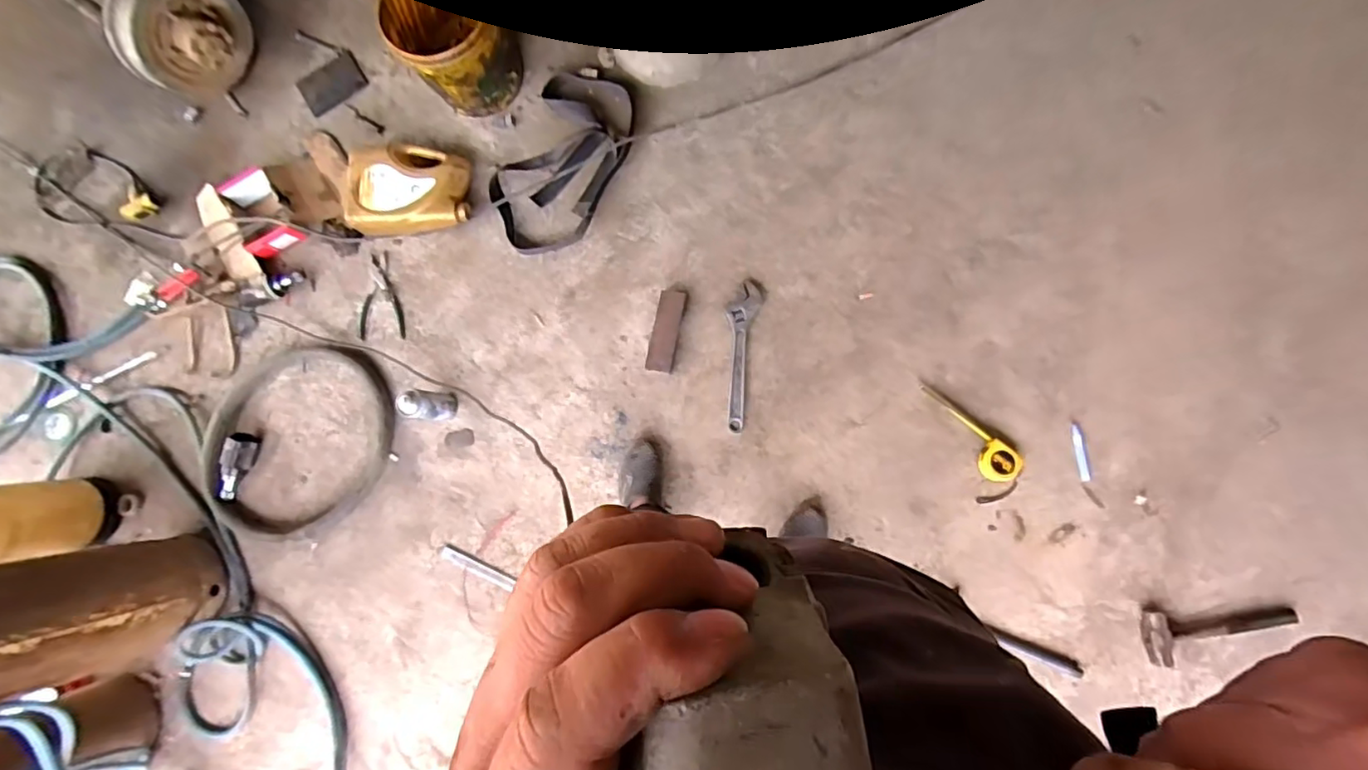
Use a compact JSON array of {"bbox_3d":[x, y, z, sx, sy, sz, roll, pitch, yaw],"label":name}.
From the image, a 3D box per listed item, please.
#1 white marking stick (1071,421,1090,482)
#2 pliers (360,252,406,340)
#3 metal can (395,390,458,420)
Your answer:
[{"bbox_3d":[0.909,0.154,1.349,0.022,0.012,0.133,-7,82,5],"label":"white marking stick"},{"bbox_3d":[-0.814,-0.239,1.578,0.134,0.011,0.232,-4,83,4],"label":"pliers"},{"bbox_3d":[-0.622,0.049,1.421,0.069,0.178,0.069,-1,83,4],"label":"metal can"}]

